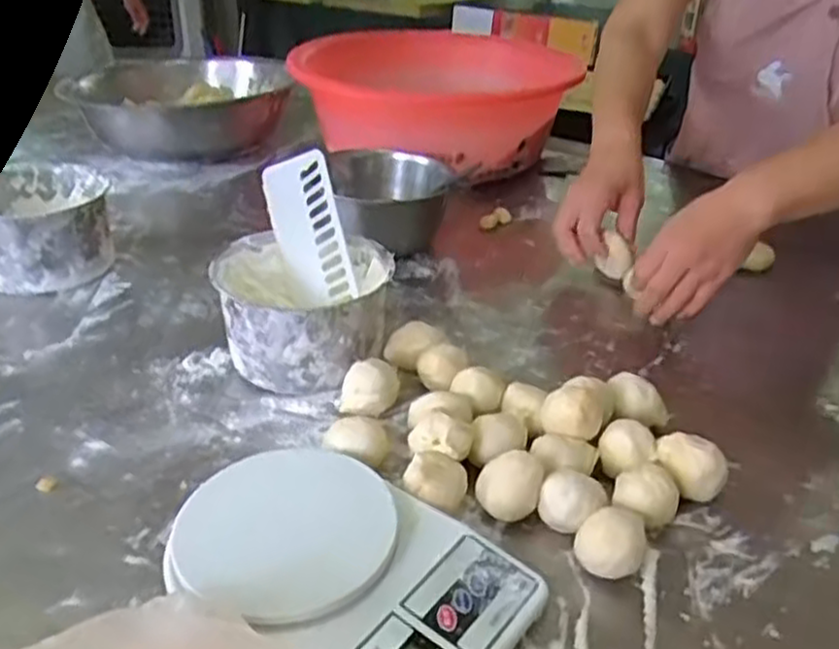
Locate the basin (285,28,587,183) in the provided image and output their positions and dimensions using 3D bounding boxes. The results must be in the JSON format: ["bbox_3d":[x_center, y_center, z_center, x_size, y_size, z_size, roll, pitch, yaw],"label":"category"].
[{"bbox_3d":[0.036,-0.360,1.200,0.401,0.150,0.396,1,31,-1],"label":"basin"}]

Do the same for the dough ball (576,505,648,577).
[{"bbox_3d":[0.123,0.137,0.480,0.043,0.040,0.047,1,31,-1],"label":"dough ball"}]

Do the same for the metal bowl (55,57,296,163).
[{"bbox_3d":[-0.375,-0.344,1.211,0.314,0.101,0.314,-2,31,-5],"label":"metal bowl"}]

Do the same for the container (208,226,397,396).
[{"bbox_3d":[-0.100,-0.008,0.661,0.143,0.092,0.131,0,31,-1],"label":"container"}]

